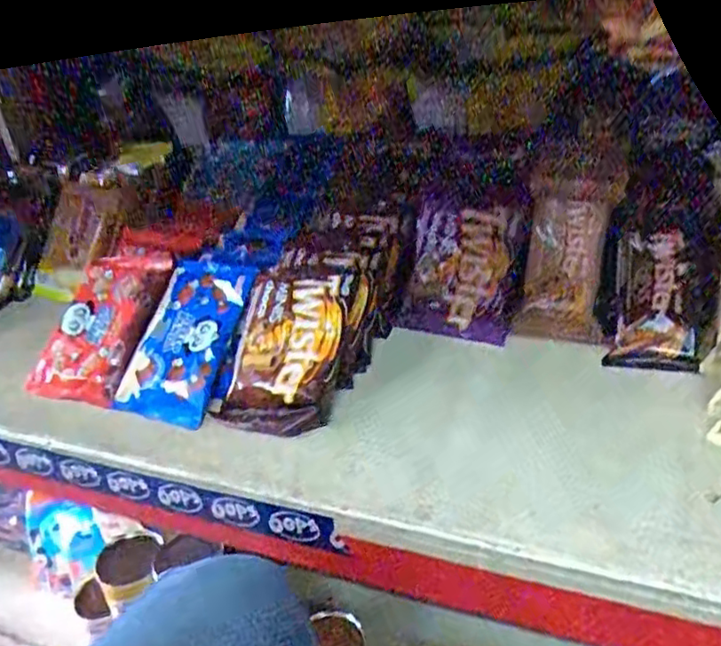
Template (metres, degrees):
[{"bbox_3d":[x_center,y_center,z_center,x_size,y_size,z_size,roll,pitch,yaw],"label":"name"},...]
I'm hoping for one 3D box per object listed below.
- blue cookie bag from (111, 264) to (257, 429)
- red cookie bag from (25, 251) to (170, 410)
[{"bbox_3d":[-0.146,0.013,0.547,0.089,0.020,0.148,11,69,14],"label":"blue cookie bag"},{"bbox_3d":[-0.232,0.000,0.580,0.084,0.030,0.155,10,62,10],"label":"red cookie bag"}]

